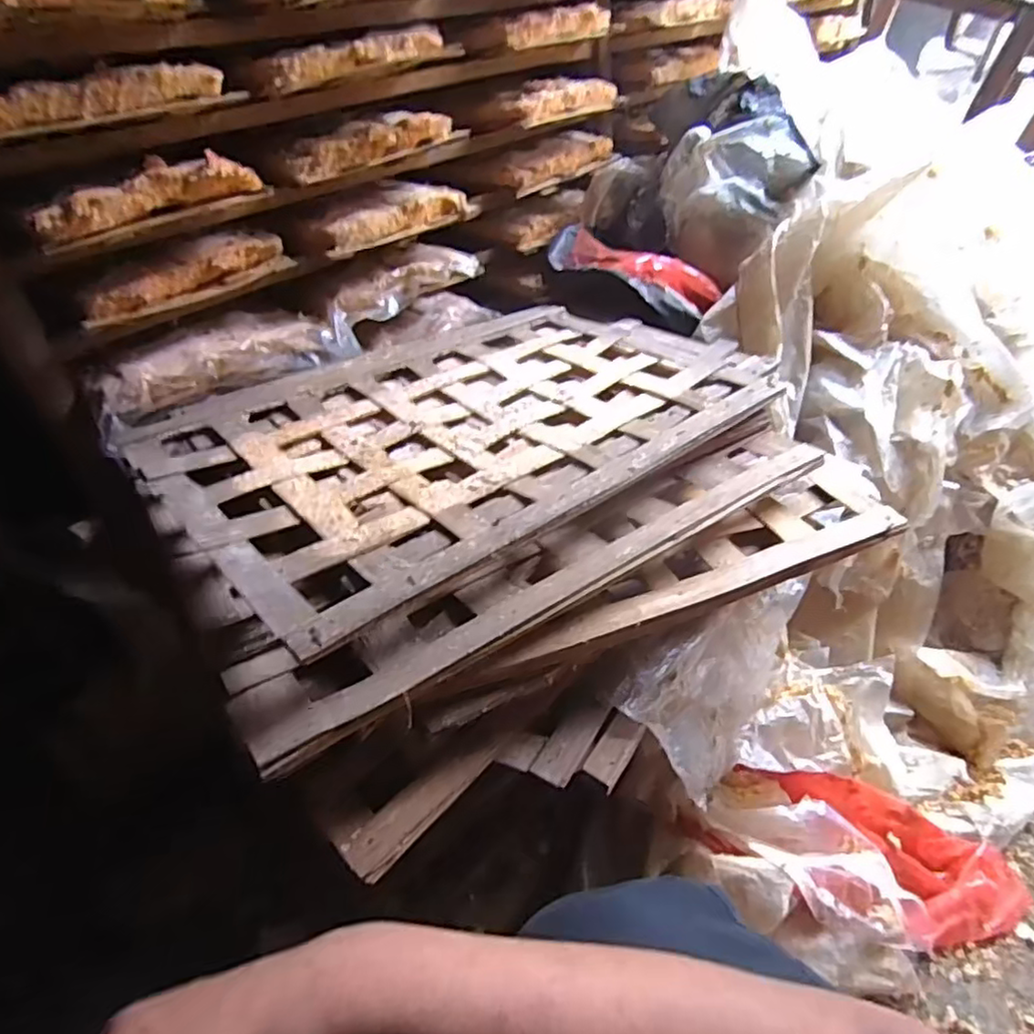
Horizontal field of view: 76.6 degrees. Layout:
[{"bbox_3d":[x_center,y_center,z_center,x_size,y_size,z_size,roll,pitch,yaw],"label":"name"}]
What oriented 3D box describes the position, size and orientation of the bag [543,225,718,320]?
[{"bbox_3d":[0.146,-0.345,0.891,0.252,0.056,0.101,31,48,20],"label":"bag"}]

